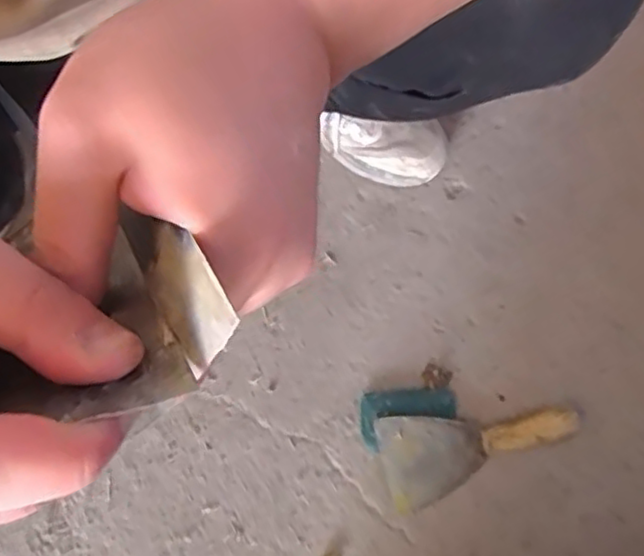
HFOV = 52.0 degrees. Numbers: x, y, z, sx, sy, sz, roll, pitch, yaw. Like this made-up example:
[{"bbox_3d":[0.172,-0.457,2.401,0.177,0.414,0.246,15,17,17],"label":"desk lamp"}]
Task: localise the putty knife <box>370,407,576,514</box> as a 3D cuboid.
[{"bbox_3d":[0.155,0.162,0.655,0.193,0.027,0.088,-14,72,-4],"label":"putty knife"}]

